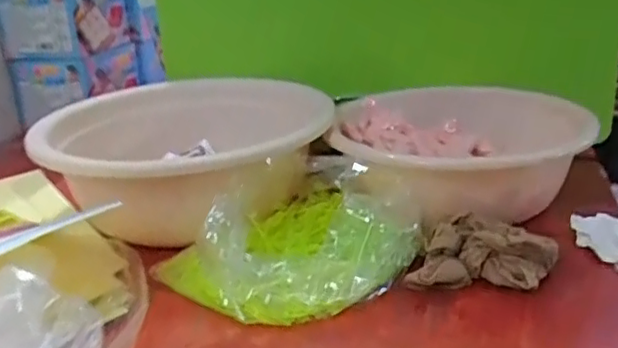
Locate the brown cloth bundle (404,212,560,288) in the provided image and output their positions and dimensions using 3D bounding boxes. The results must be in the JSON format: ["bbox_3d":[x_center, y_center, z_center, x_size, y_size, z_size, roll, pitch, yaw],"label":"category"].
[{"bbox_3d":[0.154,0.070,0.573,0.133,0.045,0.076,-2,22,5],"label":"brown cloth bundle"}]

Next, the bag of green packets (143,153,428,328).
[{"bbox_3d":[-0.011,0.054,0.594,0.184,0.078,0.195,15,28,38],"label":"bag of green packets"}]

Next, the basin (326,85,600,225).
[{"bbox_3d":[0.161,-0.024,0.726,0.260,0.100,0.284,-3,22,1],"label":"basin"}]

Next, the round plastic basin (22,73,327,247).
[{"bbox_3d":[-0.123,-0.015,0.721,0.267,0.120,0.304,5,23,20],"label":"round plastic basin"}]

